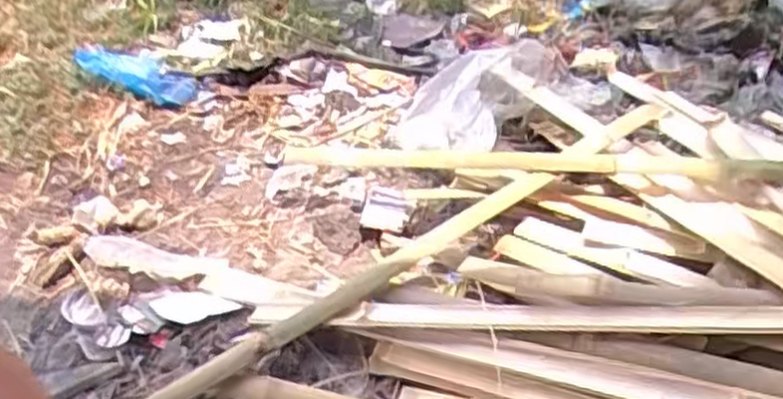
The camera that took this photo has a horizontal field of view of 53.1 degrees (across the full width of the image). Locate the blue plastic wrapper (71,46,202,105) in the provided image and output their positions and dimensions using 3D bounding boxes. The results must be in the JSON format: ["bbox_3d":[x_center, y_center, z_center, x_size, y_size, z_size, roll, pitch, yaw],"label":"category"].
[{"bbox_3d":[-0.485,-0.233,1.458,0.252,0.063,0.122,19,41,25],"label":"blue plastic wrapper"}]

